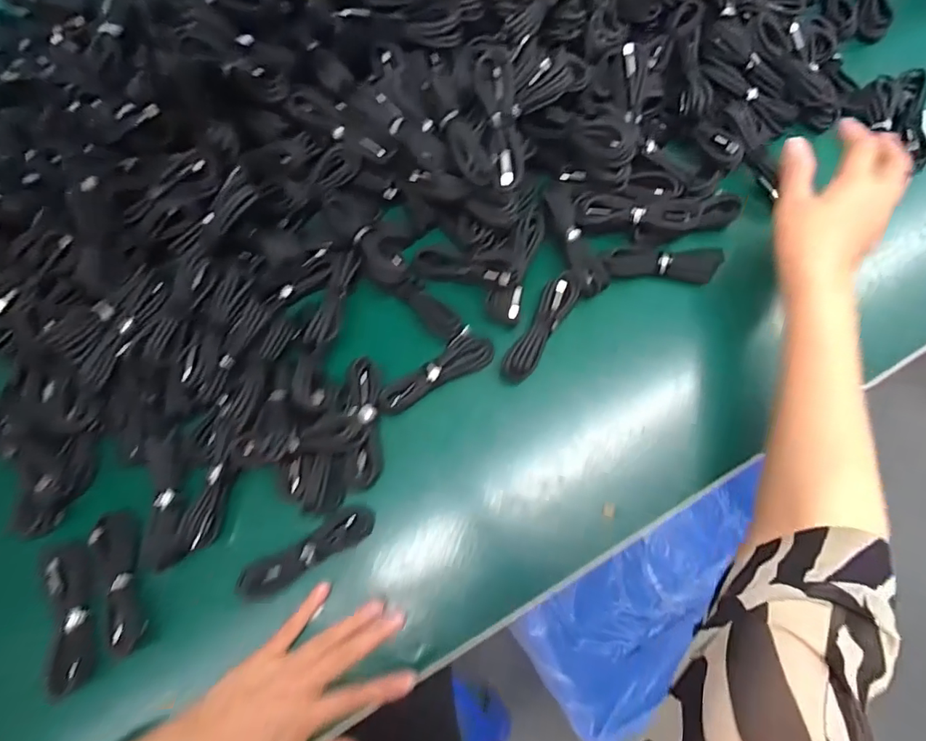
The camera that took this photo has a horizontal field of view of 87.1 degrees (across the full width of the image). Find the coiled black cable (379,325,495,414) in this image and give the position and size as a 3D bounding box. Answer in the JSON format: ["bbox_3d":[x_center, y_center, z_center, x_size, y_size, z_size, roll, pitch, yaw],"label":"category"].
[{"bbox_3d":[-0.025,0.003,0.442,0.110,0.018,0.036,-37,77,-8],"label":"coiled black cable"}]

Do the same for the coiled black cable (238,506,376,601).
[{"bbox_3d":[-0.130,0.152,0.406,0.119,0.015,0.028,-31,76,-7],"label":"coiled black cable"}]

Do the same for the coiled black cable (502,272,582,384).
[{"bbox_3d":[0.072,-0.041,0.444,0.028,0.020,0.113,31,78,9],"label":"coiled black cable"}]

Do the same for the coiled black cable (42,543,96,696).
[{"bbox_3d":[-0.317,0.198,0.393,0.030,0.020,0.110,-11,75,-1],"label":"coiled black cable"}]

